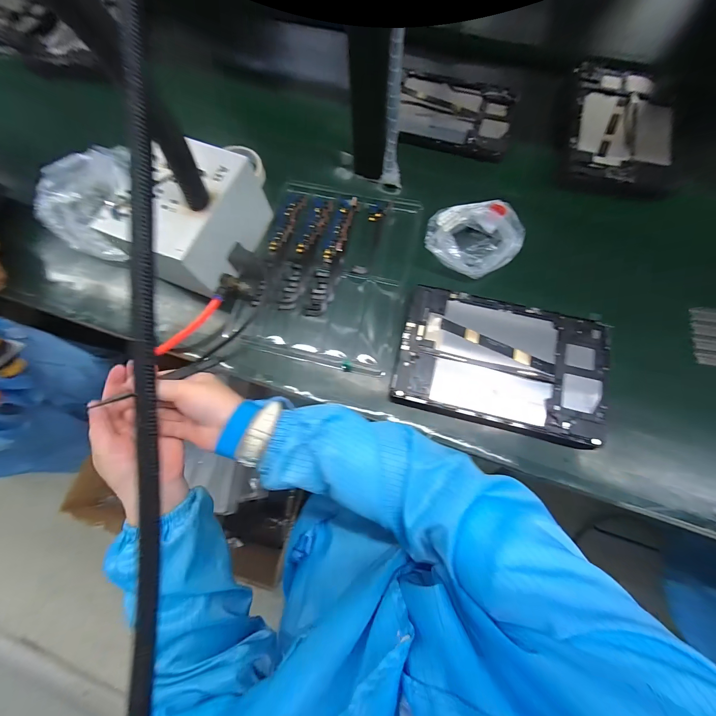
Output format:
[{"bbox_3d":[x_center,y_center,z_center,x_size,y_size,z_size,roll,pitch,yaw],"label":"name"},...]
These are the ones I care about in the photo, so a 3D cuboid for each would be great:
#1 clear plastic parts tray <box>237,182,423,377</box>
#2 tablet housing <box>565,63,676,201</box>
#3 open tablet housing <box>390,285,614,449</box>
[{"bbox_3d":[-0.036,-0.126,0.437,0.210,0.023,0.275,13,74,4],"label":"clear plastic parts tray"},{"bbox_3d":[0.411,-0.363,0.478,0.141,0.022,0.272,15,74,5],"label":"tablet housing"},{"bbox_3d":[0.173,0.004,0.374,0.236,0.026,0.157,15,74,5],"label":"open tablet housing"}]

